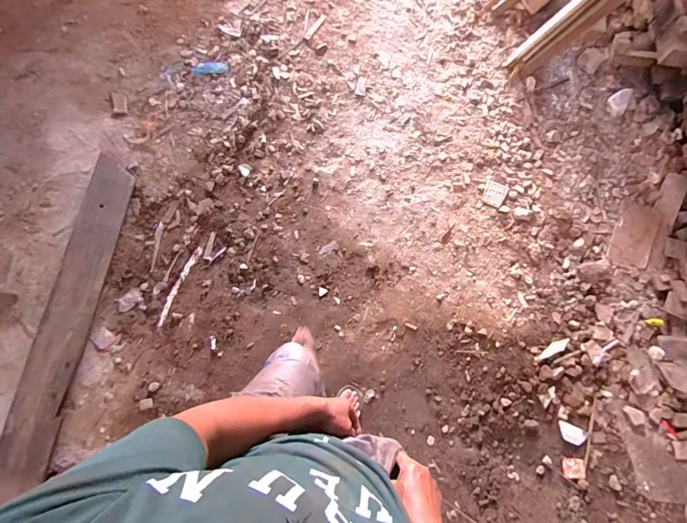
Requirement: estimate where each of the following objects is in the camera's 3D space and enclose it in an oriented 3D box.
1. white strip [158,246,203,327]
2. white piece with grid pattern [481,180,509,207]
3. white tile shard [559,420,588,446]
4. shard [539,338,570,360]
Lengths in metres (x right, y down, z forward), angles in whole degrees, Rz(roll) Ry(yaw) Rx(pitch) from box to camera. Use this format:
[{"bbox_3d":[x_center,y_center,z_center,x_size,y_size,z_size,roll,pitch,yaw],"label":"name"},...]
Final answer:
[{"bbox_3d":[-0.692,0.098,1.518,0.039,0.014,0.357,23,79,3],"label":"white strip"},{"bbox_3d":[0.675,-0.300,1.607,0.094,0.008,0.108,22,79,3],"label":"white piece with grid pattern"},{"bbox_3d":[0.900,0.680,1.423,0.114,0.005,0.066,24,79,4],"label":"white tile shard"},{"bbox_3d":[0.859,0.355,1.472,0.144,0.008,0.043,-21,80,-5],"label":"shard"}]

